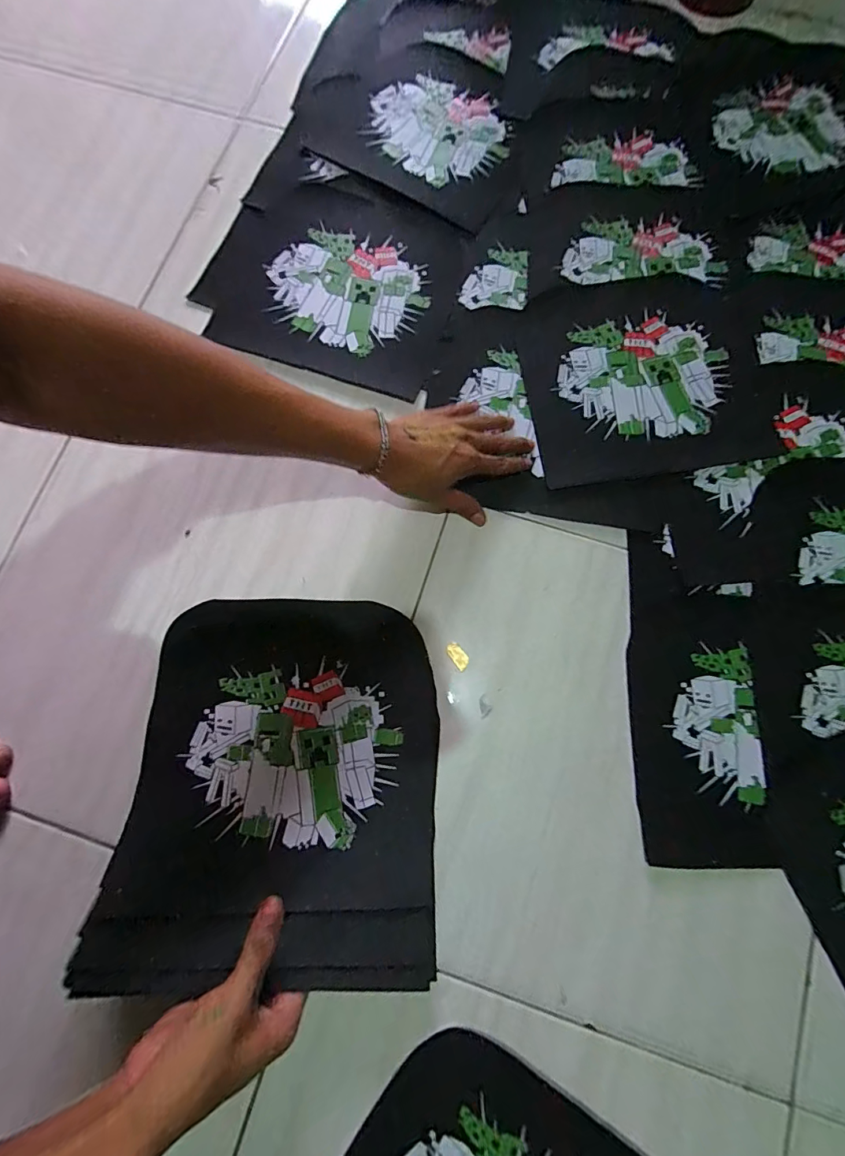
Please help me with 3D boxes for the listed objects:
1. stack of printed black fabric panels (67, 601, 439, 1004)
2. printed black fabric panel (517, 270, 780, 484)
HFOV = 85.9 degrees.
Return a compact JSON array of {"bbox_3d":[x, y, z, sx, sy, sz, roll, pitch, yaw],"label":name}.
[{"bbox_3d":[-0.118,0.156,0.373,0.257,0.058,0.277,1,78,1],"label":"stack of printed black fabric panels"},{"bbox_3d":[0.237,-0.218,0.486,0.250,0.006,0.229,-9,78,-1],"label":"printed black fabric panel"}]

